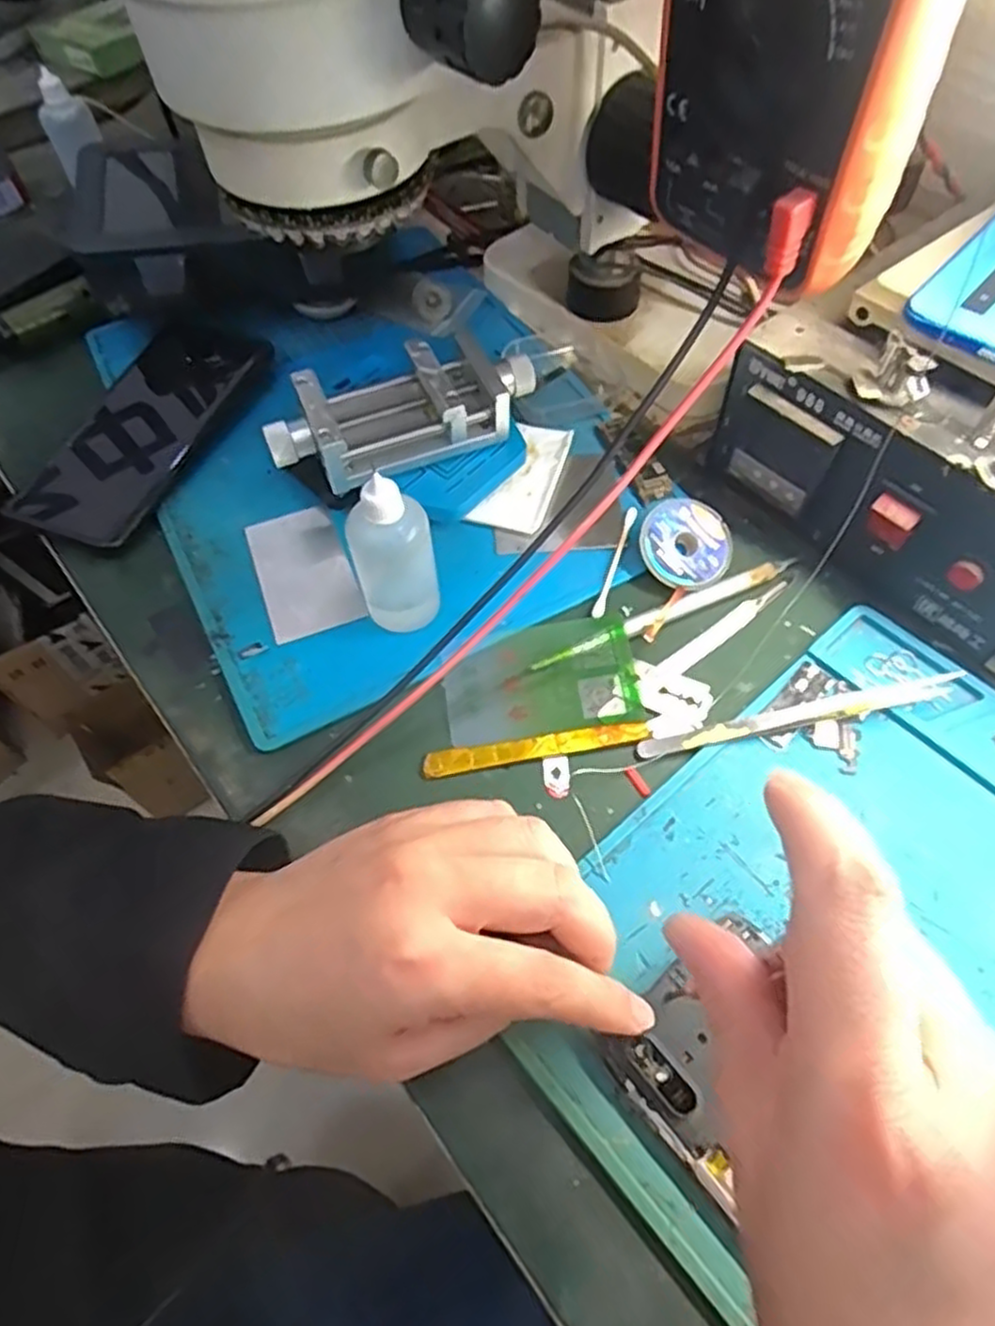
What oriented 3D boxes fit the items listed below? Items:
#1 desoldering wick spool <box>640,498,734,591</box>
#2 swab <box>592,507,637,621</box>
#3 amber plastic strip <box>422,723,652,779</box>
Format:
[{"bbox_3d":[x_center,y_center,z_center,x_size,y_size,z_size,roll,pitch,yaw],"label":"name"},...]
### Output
[{"bbox_3d":[0.093,-0.059,0.362,0.044,0.006,0.045,1,81,-9],"label":"desoldering wick spool"},{"bbox_3d":[0.059,-0.051,0.366,0.005,0.004,0.071,15,61,13],"label":"swab"},{"bbox_3d":[0.017,0.036,0.318,0.097,0.004,0.011,-10,59,-2],"label":"amber plastic strip"}]

